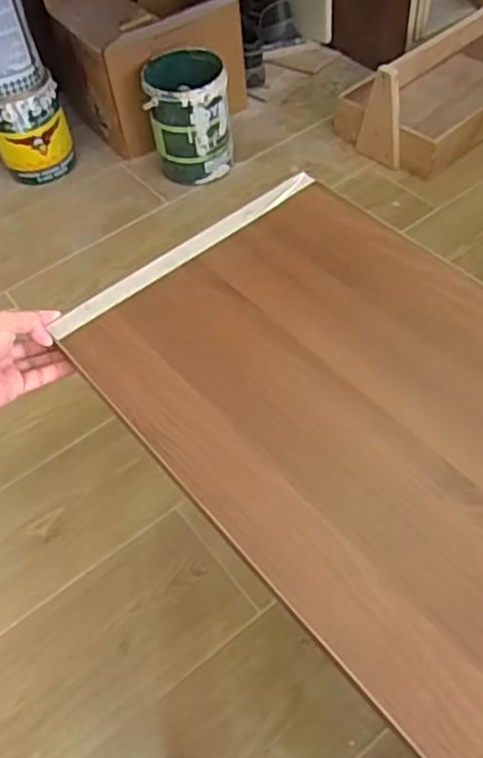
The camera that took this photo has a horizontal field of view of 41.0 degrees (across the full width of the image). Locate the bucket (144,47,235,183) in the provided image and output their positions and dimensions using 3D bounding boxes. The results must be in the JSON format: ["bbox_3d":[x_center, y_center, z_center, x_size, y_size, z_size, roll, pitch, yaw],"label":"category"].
[{"bbox_3d":[-0.107,-0.539,1.365,0.162,0.240,0.158,-3,53,4],"label":"bucket"}]

